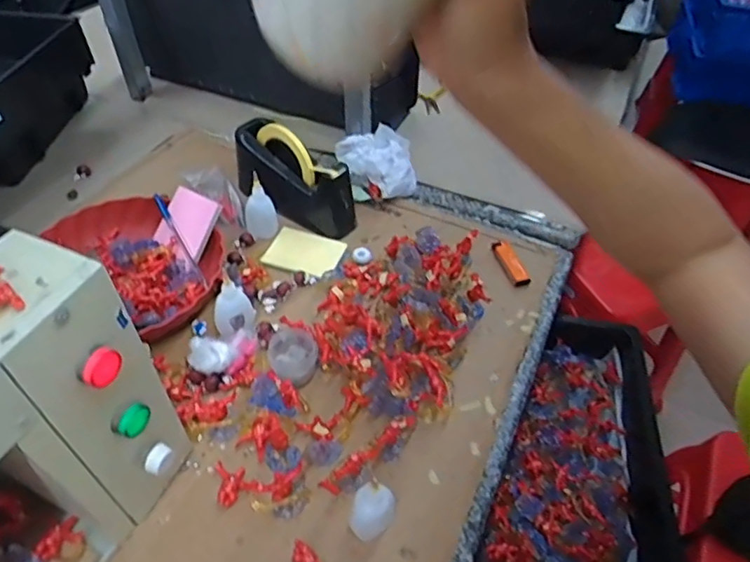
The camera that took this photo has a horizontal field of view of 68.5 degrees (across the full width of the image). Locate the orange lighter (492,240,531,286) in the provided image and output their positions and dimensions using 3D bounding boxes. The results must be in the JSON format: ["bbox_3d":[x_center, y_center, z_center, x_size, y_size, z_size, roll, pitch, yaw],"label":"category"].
[{"bbox_3d":[0.183,-0.025,0.751,0.028,0.009,0.080,-11,50,-12],"label":"orange lighter"}]

